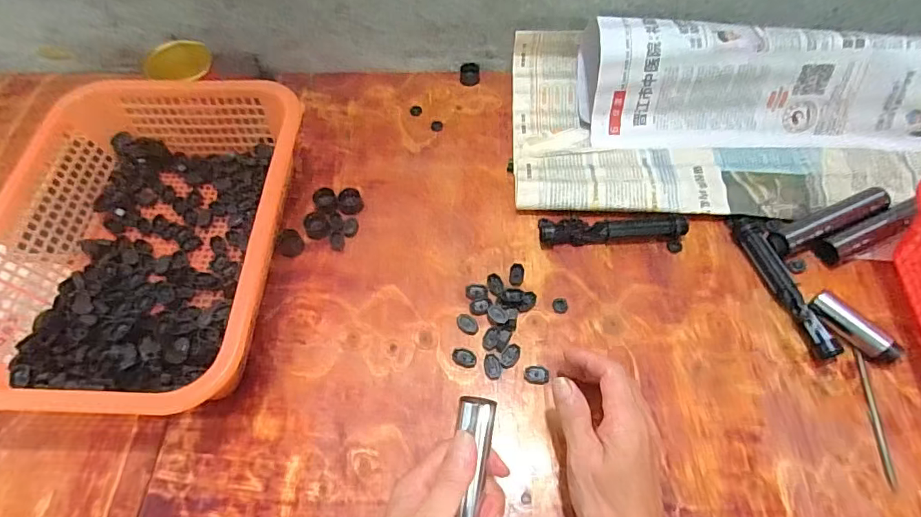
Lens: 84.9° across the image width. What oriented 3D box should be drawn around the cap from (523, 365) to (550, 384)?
[{"bbox_3d":[0.067,0.103,0.446,0.021,0.007,0.015,11,61,8],"label":"cap"}]

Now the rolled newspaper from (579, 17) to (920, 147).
[{"bbox_3d":[0.413,-0.181,0.538,0.550,0.099,0.116,7,60,6],"label":"rolled newspaper"}]

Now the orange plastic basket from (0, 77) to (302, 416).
[{"bbox_3d":[-0.289,-0.030,0.488,0.248,0.090,0.327,1,61,0],"label":"orange plastic basket"}]

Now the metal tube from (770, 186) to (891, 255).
[{"bbox_3d":[0.367,-0.039,0.500,0.132,0.022,0.028,-22,61,-10],"label":"metal tube"}]

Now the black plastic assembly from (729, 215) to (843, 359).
[{"bbox_3d":[0.304,0.018,0.472,0.022,0.017,0.153,-16,61,-7],"label":"black plastic assembly"}]

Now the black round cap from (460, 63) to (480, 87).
[{"bbox_3d":[0.012,-0.234,0.635,0.024,0.019,0.025,-1,60,2],"label":"black round cap"}]

